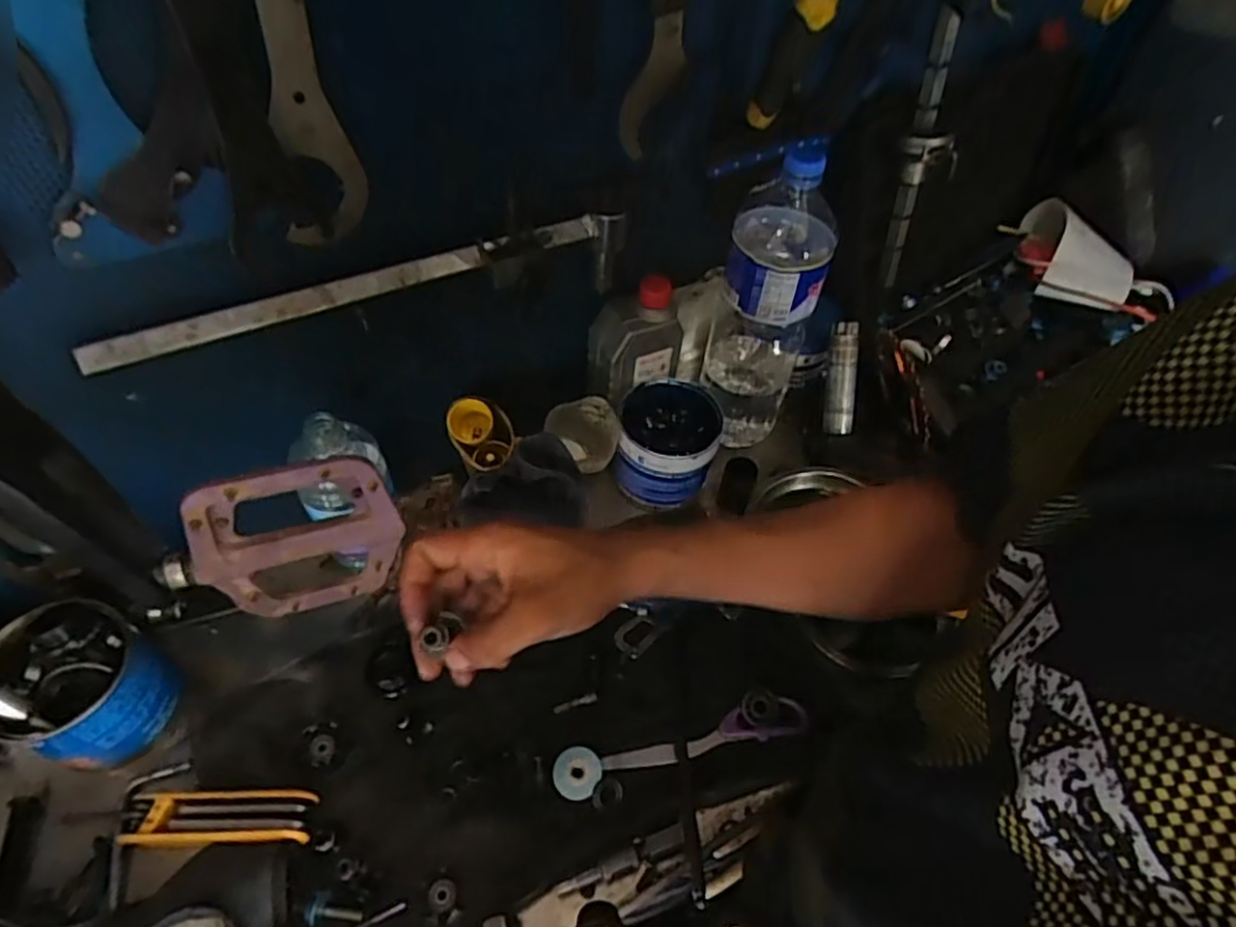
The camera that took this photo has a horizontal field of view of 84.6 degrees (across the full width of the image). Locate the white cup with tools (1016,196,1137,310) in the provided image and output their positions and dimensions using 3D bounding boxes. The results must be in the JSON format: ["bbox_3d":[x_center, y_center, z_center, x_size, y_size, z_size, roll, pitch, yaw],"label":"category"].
[{"bbox_3d":[0.544,-0.250,0.796,0.127,0.083,0.091,17,53,11],"label":"white cup with tools"}]

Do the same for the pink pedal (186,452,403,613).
[{"bbox_3d":[-0.162,0.039,0.348,0.095,0.097,0.015,-15,54,-13],"label":"pink pedal"}]

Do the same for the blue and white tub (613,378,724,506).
[{"bbox_3d":[0.050,-0.022,0.692,0.096,0.074,0.105,6,52,3],"label":"blue and white tub"}]

